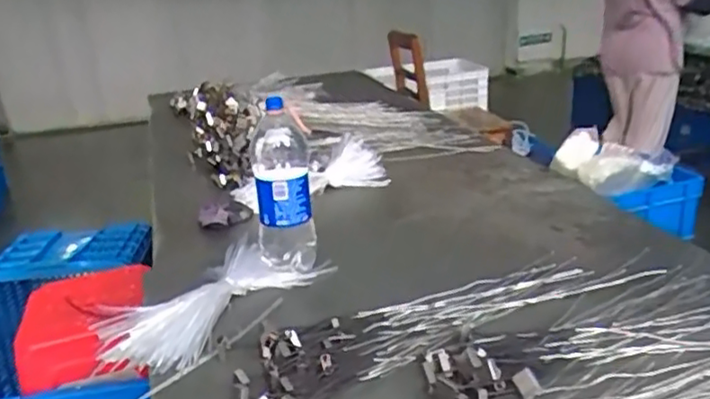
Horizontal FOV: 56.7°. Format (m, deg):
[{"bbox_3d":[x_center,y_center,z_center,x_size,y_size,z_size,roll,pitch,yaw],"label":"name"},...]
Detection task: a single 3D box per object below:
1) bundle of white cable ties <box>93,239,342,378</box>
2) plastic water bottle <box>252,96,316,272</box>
[{"bbox_3d":[-0.247,0.163,1.154,0.254,0.031,0.410,16,29,42],"label":"bundle of white cable ties"},{"bbox_3d":[-0.138,-0.017,1.236,0.112,0.317,0.121,-7,21,-8],"label":"plastic water bottle"}]

